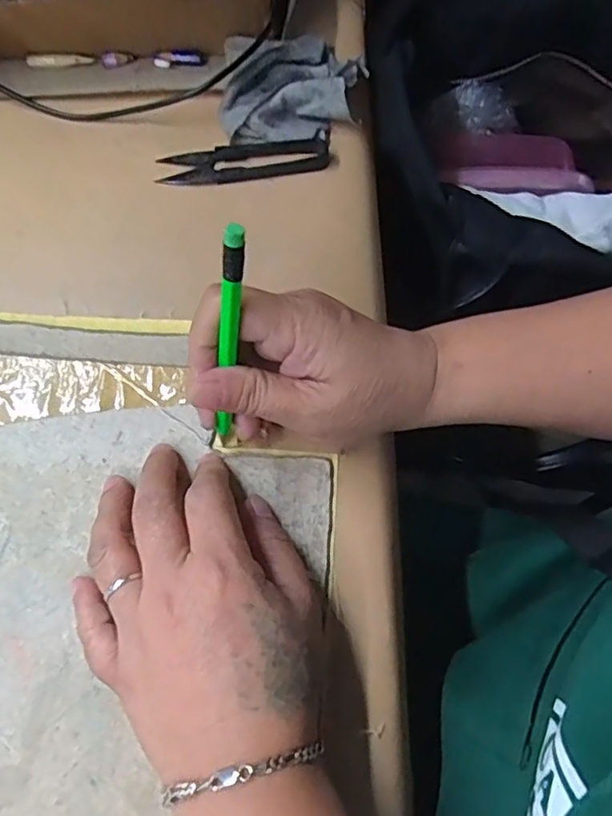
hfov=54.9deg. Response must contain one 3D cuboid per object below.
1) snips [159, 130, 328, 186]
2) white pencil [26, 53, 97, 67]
[{"bbox_3d":[-0.035,-0.144,0.339,0.096,0.011,0.025,-7,68,-5],"label":"snips"},{"bbox_3d":[-0.153,-0.217,0.368,0.041,0.004,0.008,-4,68,-4],"label":"white pencil"}]

